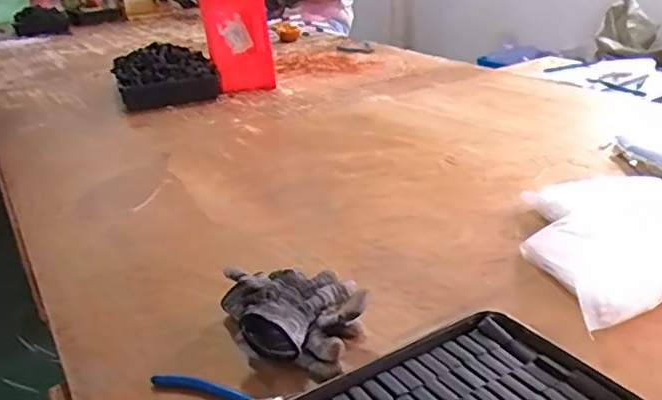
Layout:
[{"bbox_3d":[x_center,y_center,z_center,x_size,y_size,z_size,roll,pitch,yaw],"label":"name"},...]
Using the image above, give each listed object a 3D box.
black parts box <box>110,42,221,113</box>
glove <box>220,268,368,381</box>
[{"bbox_3d":[-0.419,-0.320,1.562,0.235,0.108,0.220,-13,27,-18],"label":"black parts box"},{"bbox_3d":[-0.029,0.117,0.633,0.142,0.056,0.171,-11,26,-15],"label":"glove"}]

